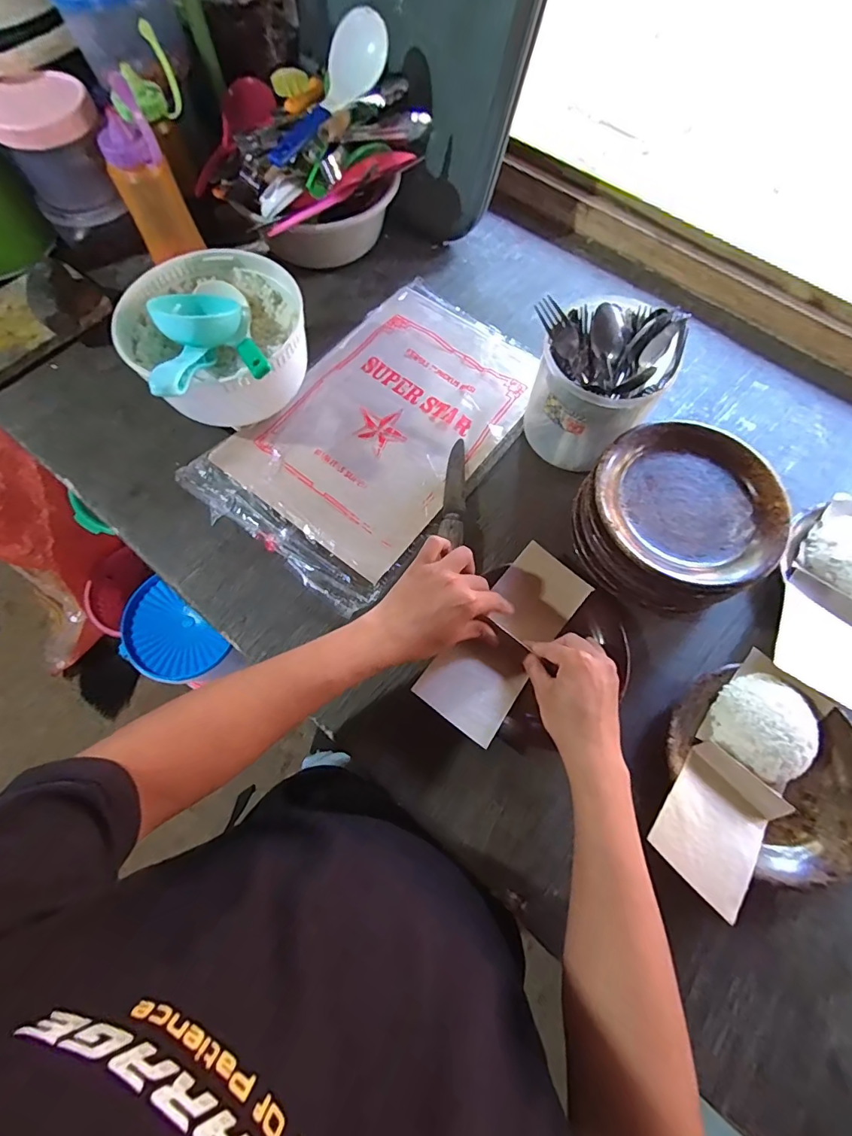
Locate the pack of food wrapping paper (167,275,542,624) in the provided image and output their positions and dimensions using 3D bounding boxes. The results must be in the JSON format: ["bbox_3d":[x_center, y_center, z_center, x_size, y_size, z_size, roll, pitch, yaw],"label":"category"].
[{"bbox_3d":[-0.051,-0.180,0.602,0.275,0.016,0.427,38,73,13],"label":"pack of food wrapping paper"}]

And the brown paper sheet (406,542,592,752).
[{"bbox_3d":[0.084,0.074,0.492,0.086,0.027,0.203,36,71,12],"label":"brown paper sheet"}]

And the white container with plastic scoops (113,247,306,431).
[{"bbox_3d":[-0.237,-0.259,0.553,0.195,0.143,0.226,-24,71,-10],"label":"white container with plastic scoops"}]

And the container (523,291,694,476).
[{"bbox_3d":[0.191,-0.206,0.541,0.131,0.154,0.135,-6,69,-4],"label":"container"}]

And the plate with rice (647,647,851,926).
[{"bbox_3d":[0.311,0.206,0.439,0.181,0.049,0.218,36,72,12],"label":"plate with rice"}]

